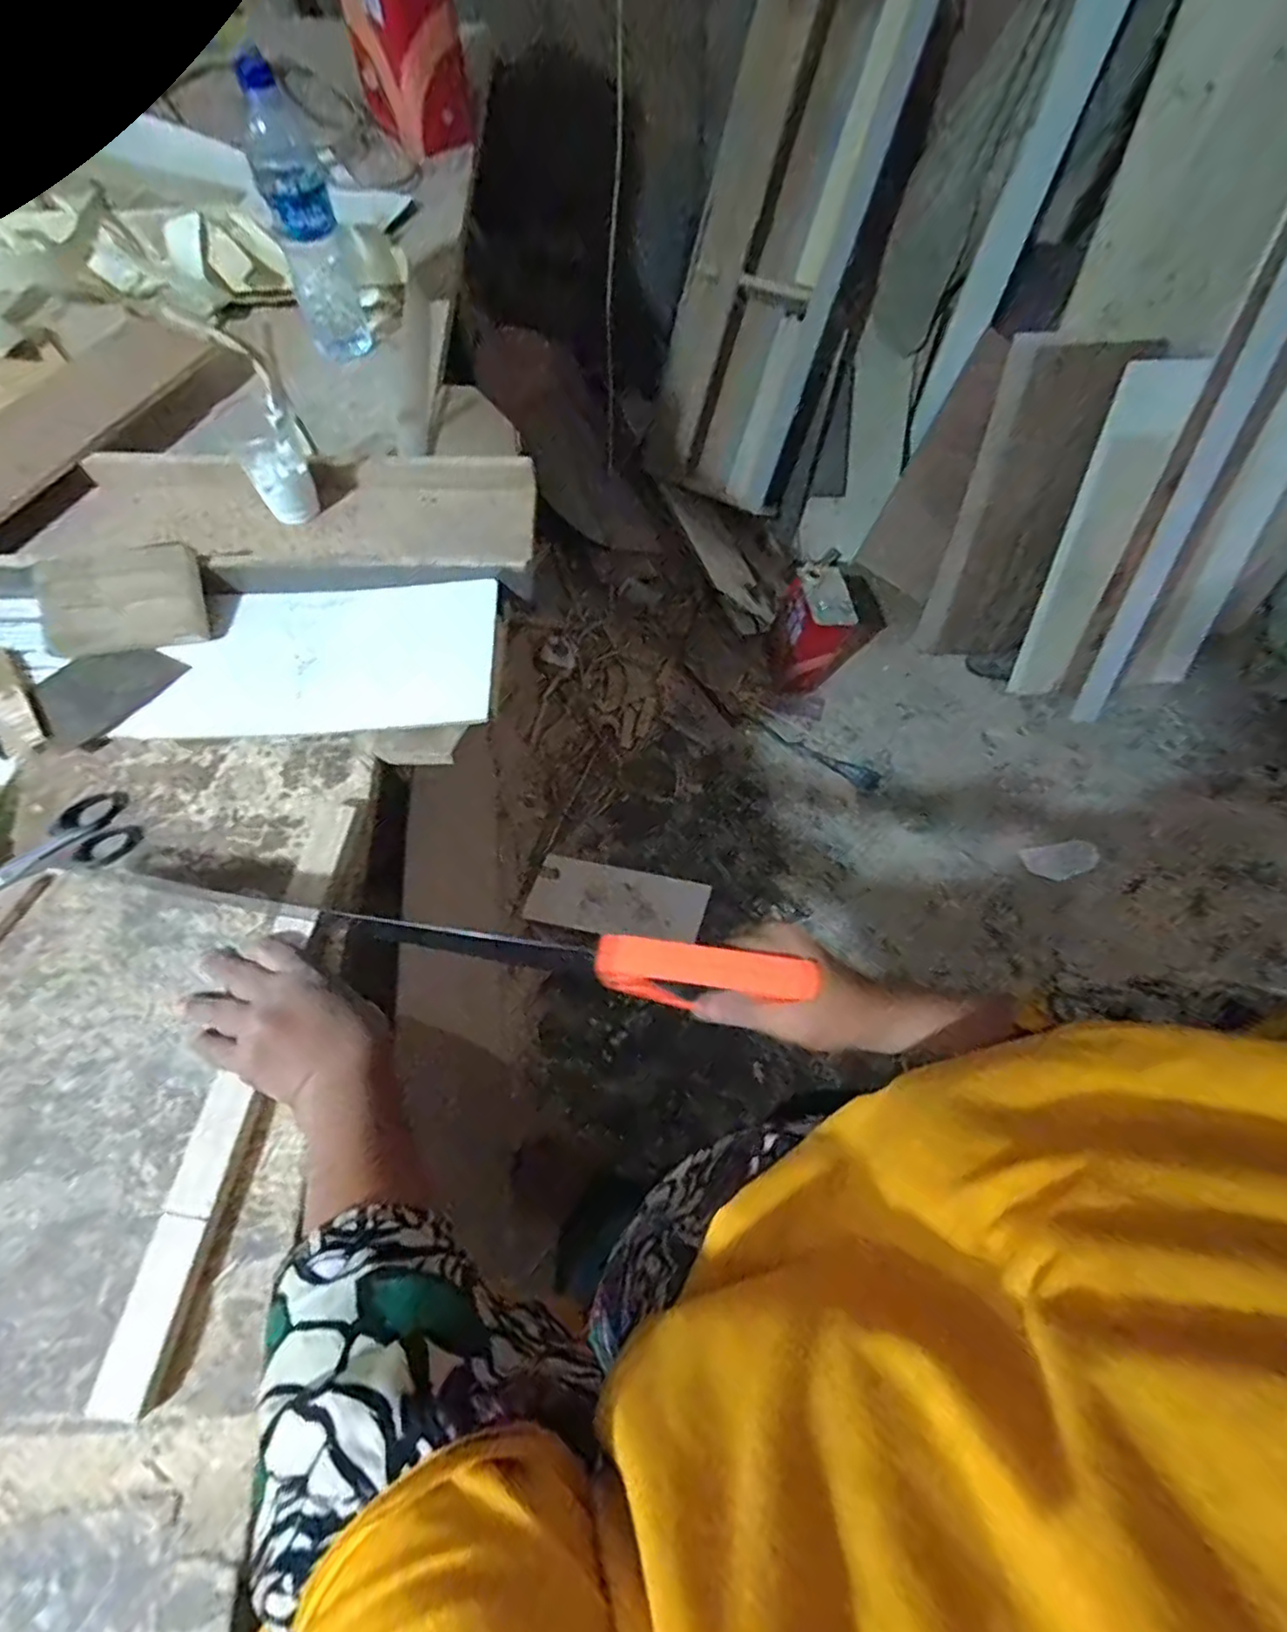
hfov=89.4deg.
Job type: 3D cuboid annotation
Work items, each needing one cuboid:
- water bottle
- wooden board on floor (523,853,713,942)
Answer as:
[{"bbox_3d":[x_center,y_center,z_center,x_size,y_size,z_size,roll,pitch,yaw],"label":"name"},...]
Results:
[{"bbox_3d":[-0.362,-0.635,0.693,0.072,0.236,0.086,-16,66,-11],"label":"water bottle"},{"bbox_3d":[-0.053,0.173,1.328,0.349,0.025,0.149,13,66,5],"label":"wooden board on floor"}]

